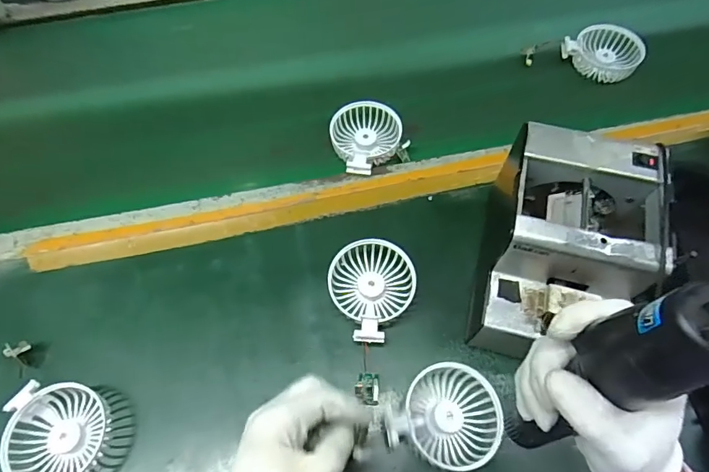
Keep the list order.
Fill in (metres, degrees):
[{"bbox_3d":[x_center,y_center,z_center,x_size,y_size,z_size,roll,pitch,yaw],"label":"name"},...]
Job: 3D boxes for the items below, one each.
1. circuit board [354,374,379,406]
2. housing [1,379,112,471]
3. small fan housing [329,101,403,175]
[{"bbox_3d":[0.013,0.150,0.445,0.023,0.022,0.027,2,63,1],"label":"circuit board"},{"bbox_3d":[-0.277,0.186,0.428,0.079,0.033,0.089,-3,63,-1],"label":"housing"},{"bbox_3d":[0.015,-0.125,0.578,0.088,0.023,0.099,-26,66,-12],"label":"small fan housing"}]

